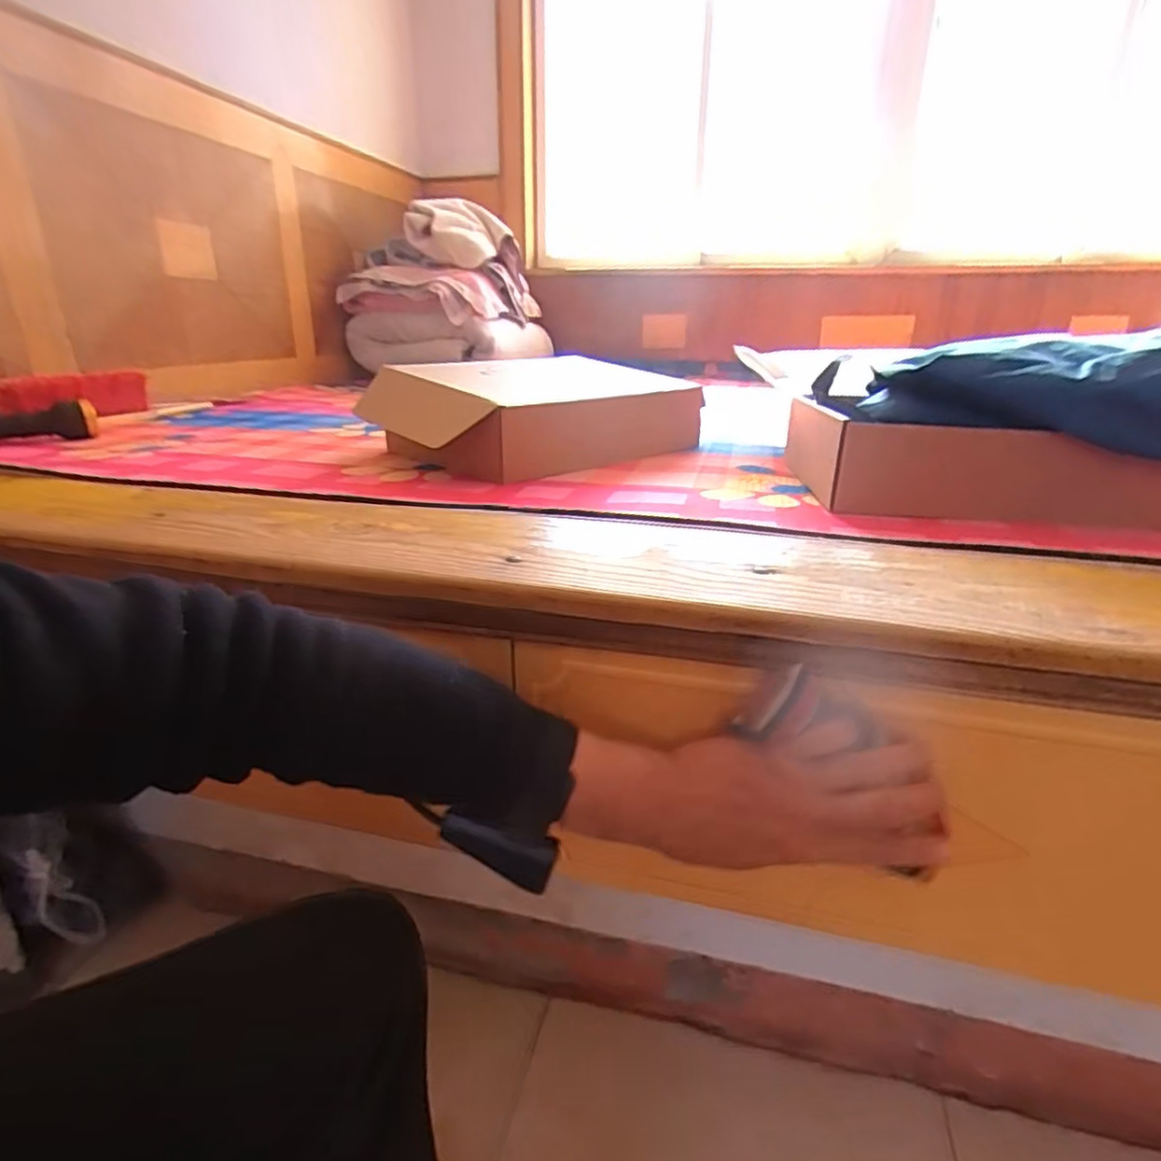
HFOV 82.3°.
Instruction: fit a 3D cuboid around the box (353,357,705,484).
[{"bbox_3d":[-0.049,-0.232,0.909,0.399,0.104,0.262,-19,29,-41],"label":"box"}]

